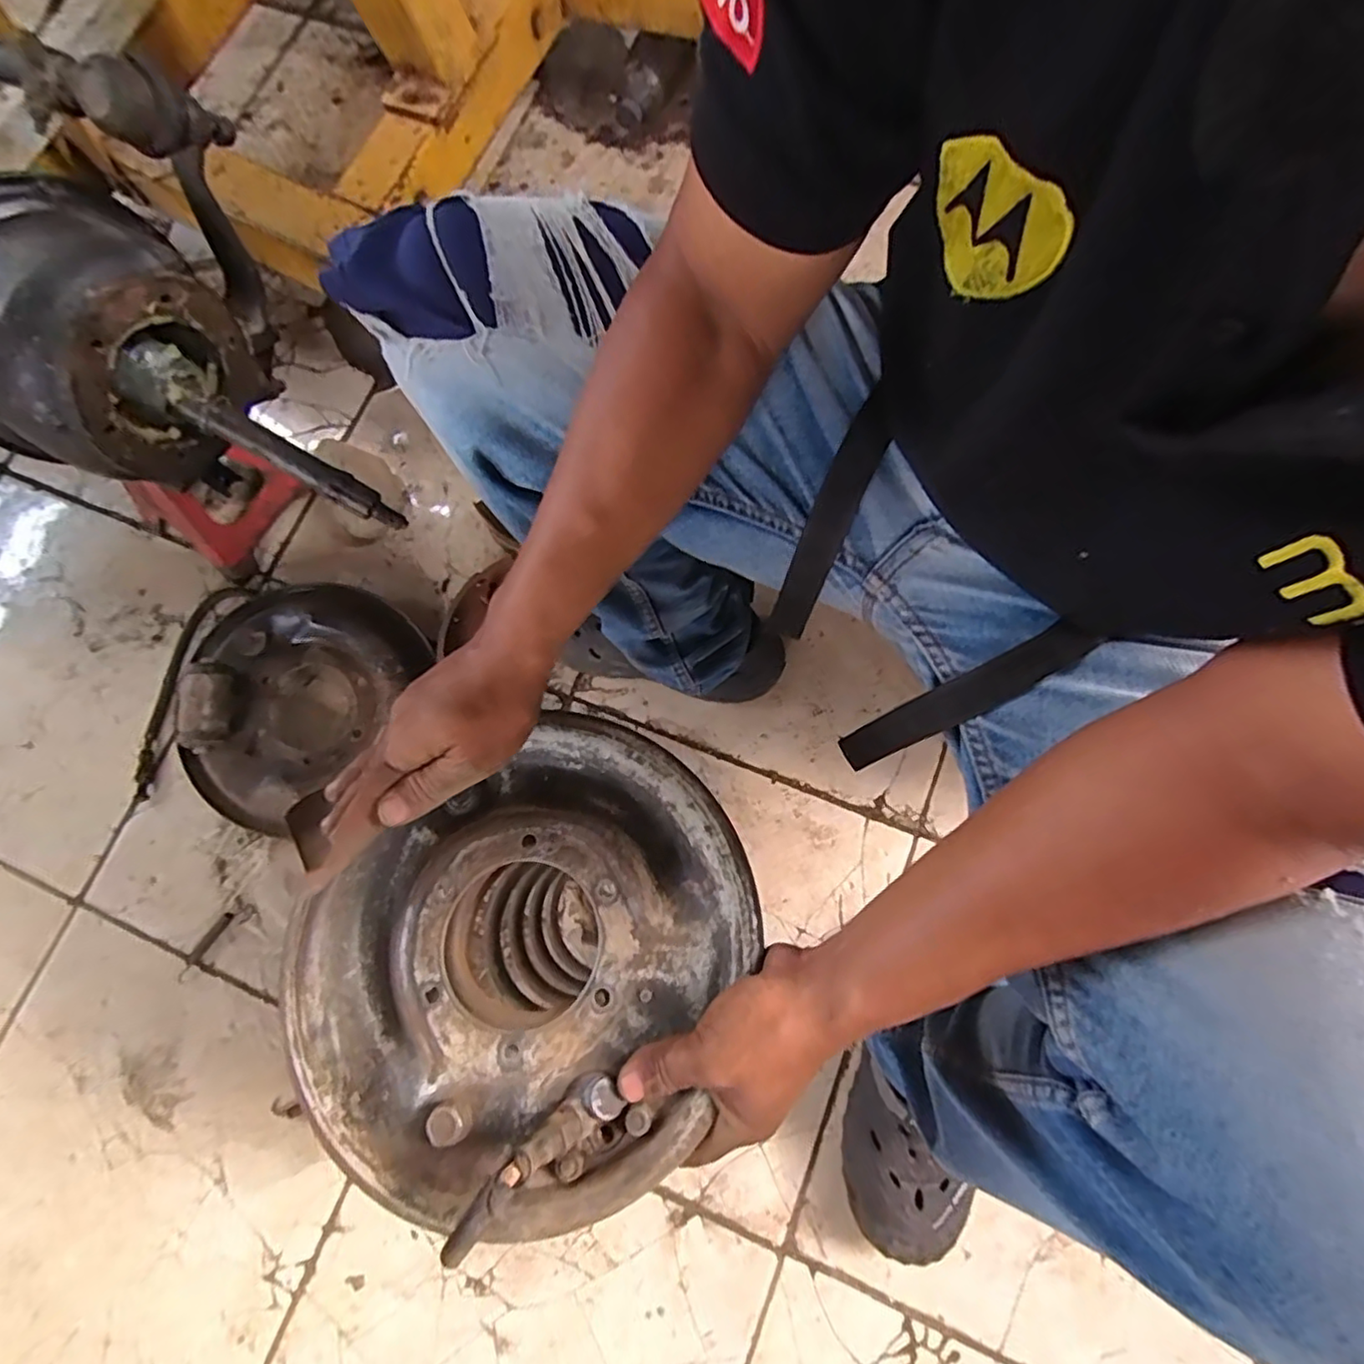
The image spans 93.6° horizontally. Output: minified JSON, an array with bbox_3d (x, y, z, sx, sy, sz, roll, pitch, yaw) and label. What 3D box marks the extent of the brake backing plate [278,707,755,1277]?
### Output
[{"bbox_3d":[-0.085,0.157,0.366,0.260,0.062,0.240,-33,78,-9],"label":"brake backing plate"}]

